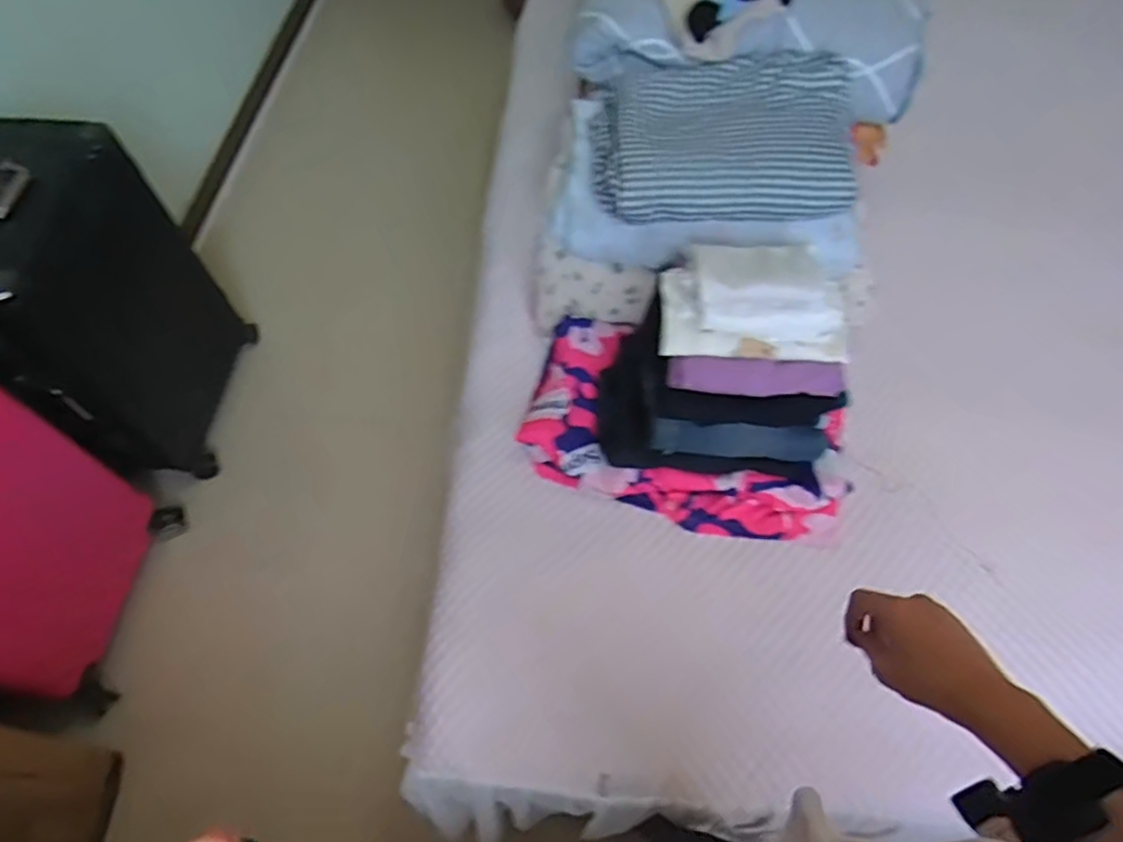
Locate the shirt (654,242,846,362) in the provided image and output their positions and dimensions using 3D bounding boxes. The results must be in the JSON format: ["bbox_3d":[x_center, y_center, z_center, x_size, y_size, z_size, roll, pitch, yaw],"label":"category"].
[{"bbox_3d":[0.274,-0.168,0.940,0.258,0.119,0.134,4,60,3],"label":"shirt"}]

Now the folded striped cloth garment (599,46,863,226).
[{"bbox_3d":[0.247,-0.444,1.048,0.384,0.108,0.286,4,60,3],"label":"folded striped cloth garment"}]

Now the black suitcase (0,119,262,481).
[{"bbox_3d":[-0.898,-0.199,1.312,0.238,0.627,0.446,6,60,4],"label":"black suitcase"}]

